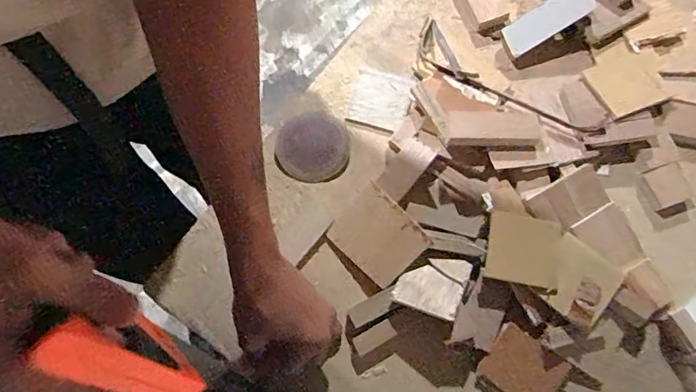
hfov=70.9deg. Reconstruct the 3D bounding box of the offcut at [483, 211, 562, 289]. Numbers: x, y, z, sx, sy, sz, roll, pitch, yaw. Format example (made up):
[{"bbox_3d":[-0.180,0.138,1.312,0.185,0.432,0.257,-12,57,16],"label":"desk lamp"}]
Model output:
[{"bbox_3d":[0.179,0.054,0.502,0.071,0.007,0.069,12,73,2],"label":"offcut"}]

